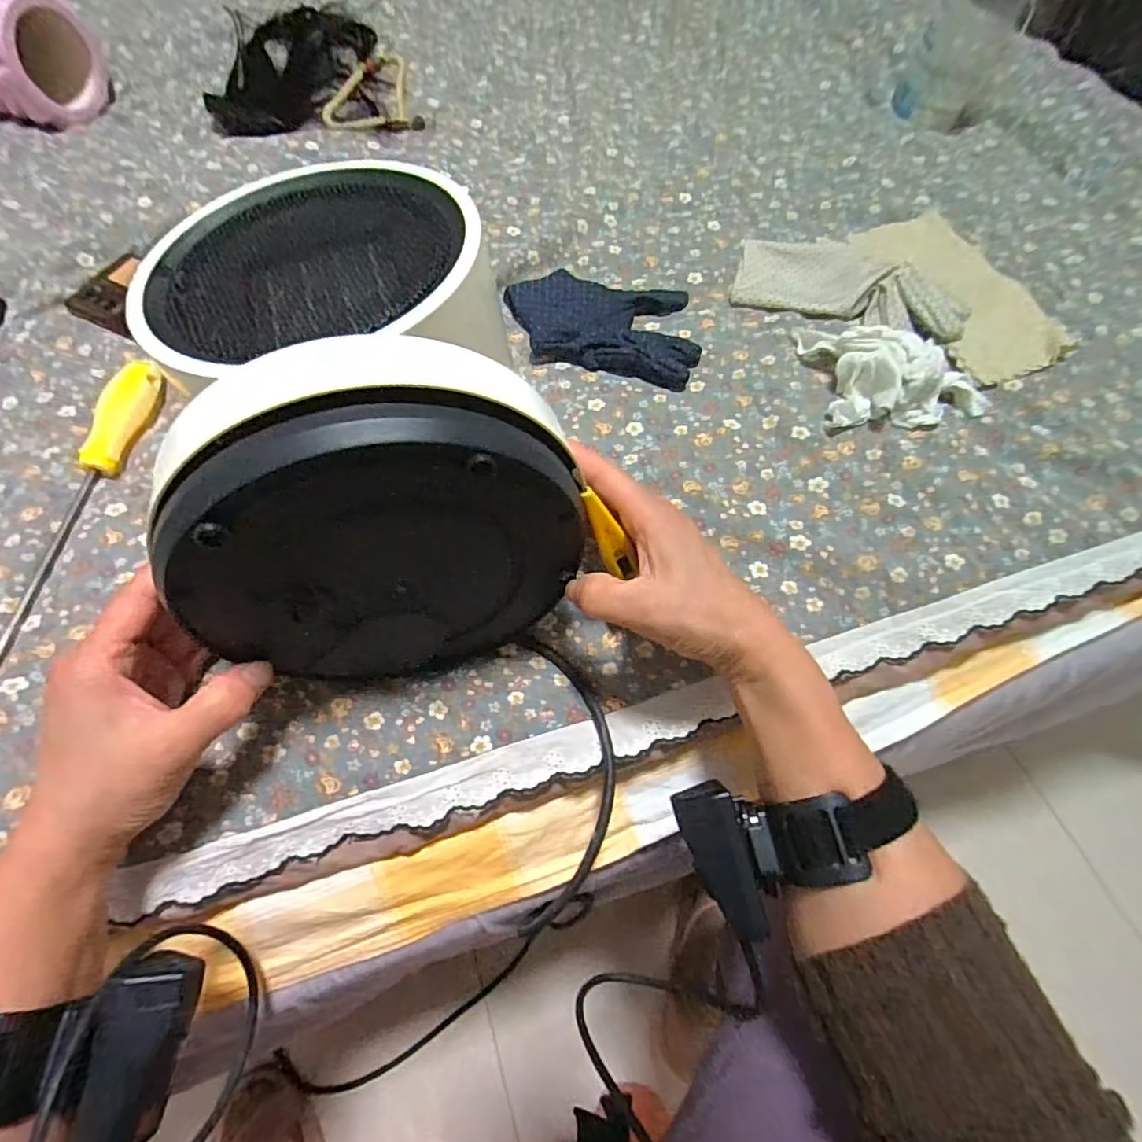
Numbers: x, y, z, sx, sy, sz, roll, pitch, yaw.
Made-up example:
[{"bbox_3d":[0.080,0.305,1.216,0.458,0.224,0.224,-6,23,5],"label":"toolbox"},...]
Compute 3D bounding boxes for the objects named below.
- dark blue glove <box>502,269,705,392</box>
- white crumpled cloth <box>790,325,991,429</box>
[{"bbox_3d":[0.023,-0.198,0.453,0.152,0.018,0.106,10,62,4],"label":"dark blue glove"},{"bbox_3d":[0.233,-0.147,0.410,0.119,0.032,0.086,1,61,-1],"label":"white crumpled cloth"}]

